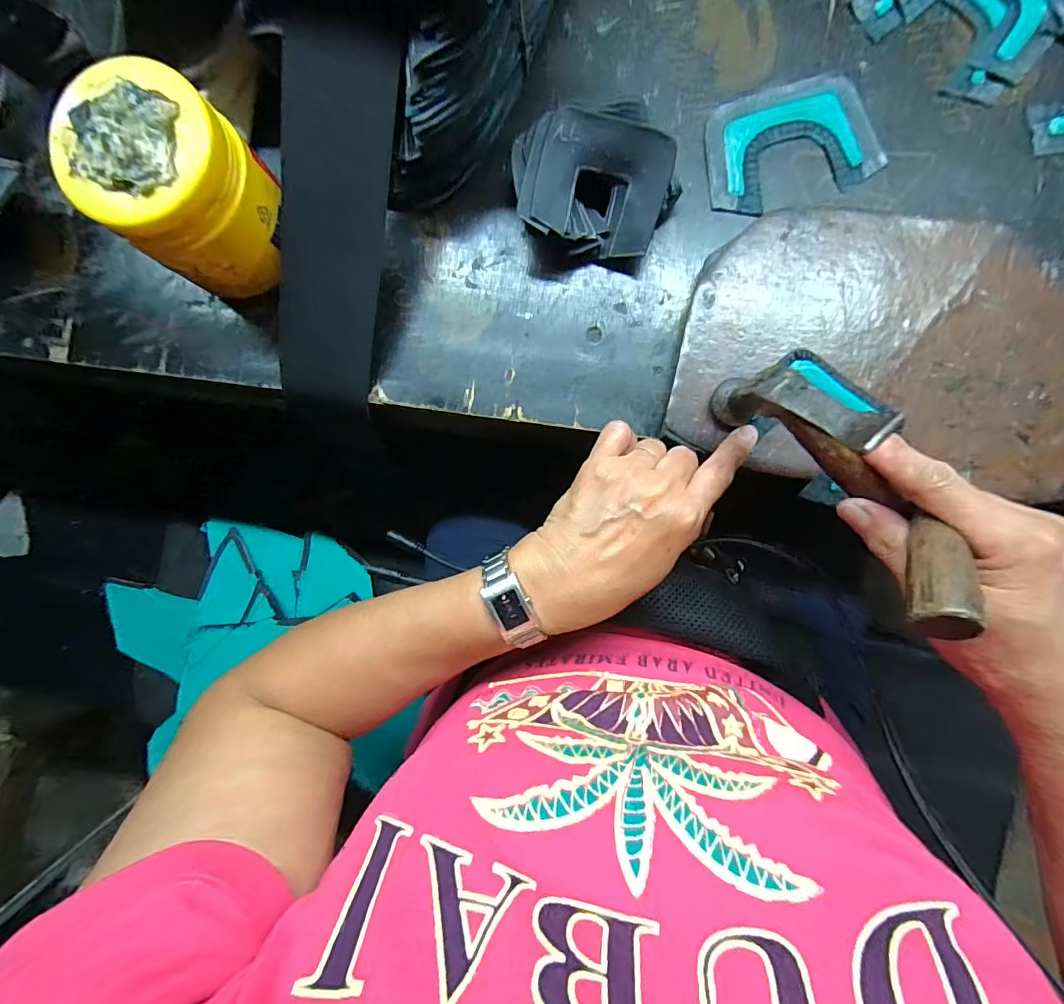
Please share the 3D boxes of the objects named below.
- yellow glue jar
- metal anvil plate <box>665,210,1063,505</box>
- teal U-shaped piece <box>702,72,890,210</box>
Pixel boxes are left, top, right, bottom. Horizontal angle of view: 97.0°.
[{"bbox_3d":[-0.209,-0.192,0.301,0.086,0.106,0.087,0,88,5],"label":"yellow glue jar"},{"bbox_3d":[0.232,-0.094,0.300,0.266,0.021,0.163,7,89,5],"label":"metal anvil plate"},{"bbox_3d":[0.175,-0.245,0.320,0.112,0.004,0.078,-15,87,5],"label":"teal U-shaped piece"}]

